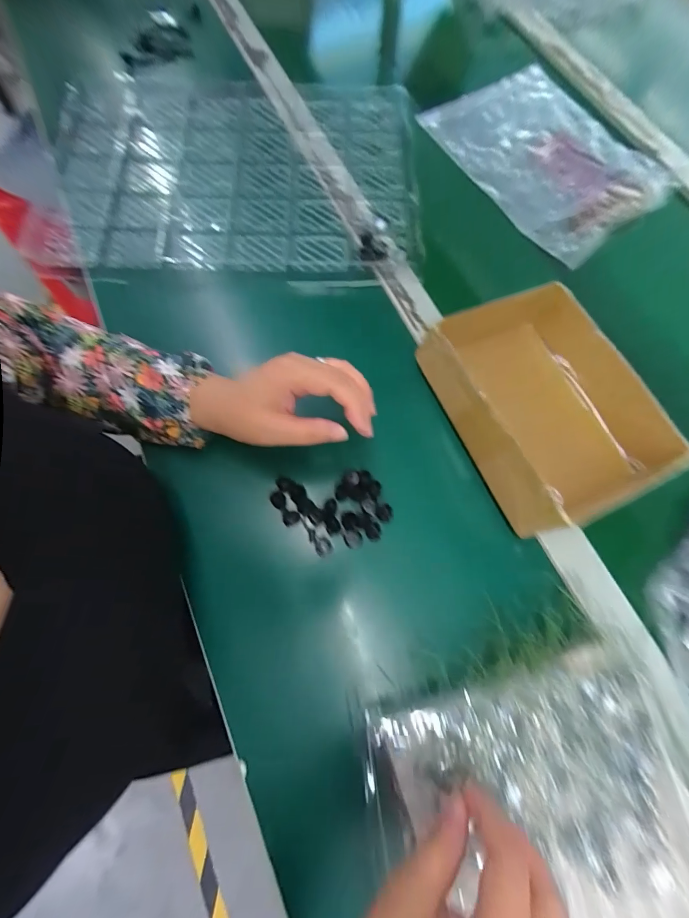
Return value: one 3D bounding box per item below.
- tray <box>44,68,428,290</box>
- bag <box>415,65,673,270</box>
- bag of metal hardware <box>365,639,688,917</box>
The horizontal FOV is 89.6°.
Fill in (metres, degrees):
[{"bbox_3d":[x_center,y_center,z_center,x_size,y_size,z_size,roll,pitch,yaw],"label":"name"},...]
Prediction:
[{"bbox_3d":[-0.125,-0.367,0.438,0.432,0.029,0.339,0,70,-1],"label":"tray"},{"bbox_3d":[0.274,-0.413,0.474,0.223,0.038,0.325,-28,73,-11],"label":"bag"},{"bbox_3d":[0.142,0.263,0.227,0.217,0.025,0.217,-13,71,-6],"label":"bag of metal hardware"}]

